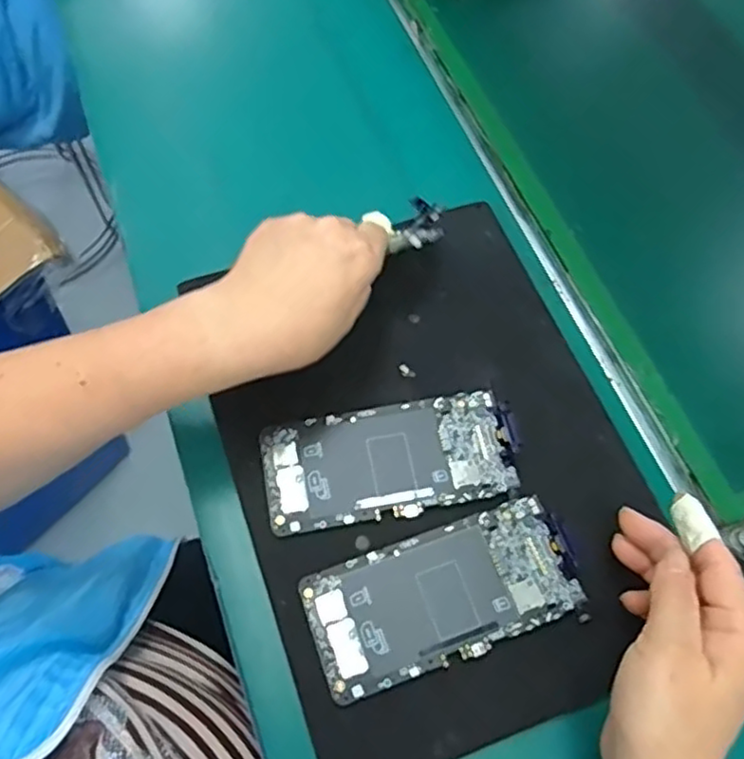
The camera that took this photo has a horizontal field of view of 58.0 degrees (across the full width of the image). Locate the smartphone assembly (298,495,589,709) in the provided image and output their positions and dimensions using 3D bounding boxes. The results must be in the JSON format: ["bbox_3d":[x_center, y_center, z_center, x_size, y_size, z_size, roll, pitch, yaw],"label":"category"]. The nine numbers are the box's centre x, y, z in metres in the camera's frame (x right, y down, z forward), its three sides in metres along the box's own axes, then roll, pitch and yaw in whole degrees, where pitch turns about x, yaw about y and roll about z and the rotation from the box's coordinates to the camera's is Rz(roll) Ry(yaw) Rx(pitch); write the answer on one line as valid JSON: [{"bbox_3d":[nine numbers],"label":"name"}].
[{"bbox_3d":[0.044,0.127,0.401,0.162,0.005,0.075,-16,66,-11],"label":"smartphone assembly"}]

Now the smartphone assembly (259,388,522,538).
[{"bbox_3d":[0.011,0.052,0.436,0.162,0.004,0.074,-9,65,-5],"label":"smartphone assembly"}]

